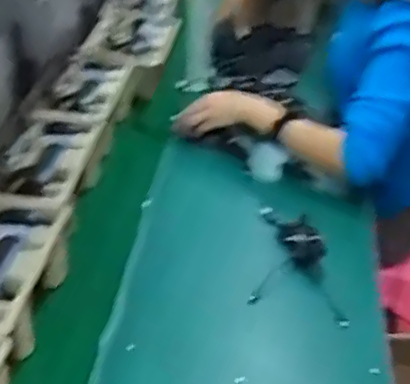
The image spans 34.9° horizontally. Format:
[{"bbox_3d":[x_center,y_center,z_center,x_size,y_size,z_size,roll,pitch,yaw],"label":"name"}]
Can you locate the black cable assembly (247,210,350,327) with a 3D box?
[{"bbox_3d":[0.134,0.092,0.915,0.123,0.021,0.202,6,39,6],"label":"black cable assembly"}]

